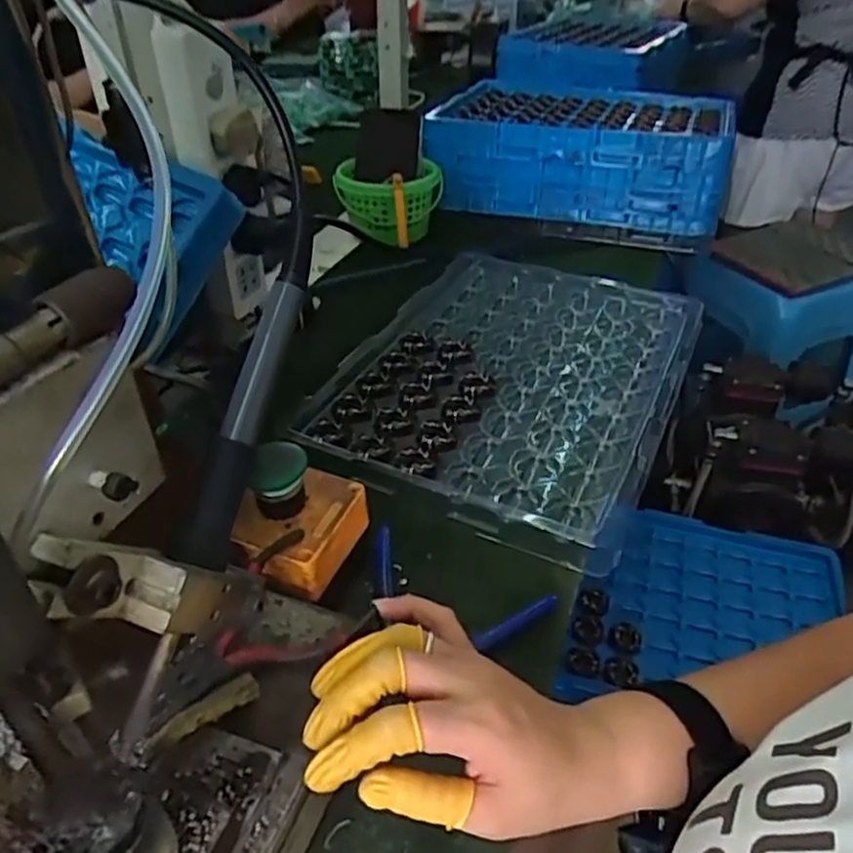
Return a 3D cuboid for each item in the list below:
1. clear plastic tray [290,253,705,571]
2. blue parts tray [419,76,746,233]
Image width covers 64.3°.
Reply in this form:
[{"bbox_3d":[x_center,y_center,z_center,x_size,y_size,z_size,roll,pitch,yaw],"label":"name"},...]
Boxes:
[{"bbox_3d":[0.082,-0.054,0.609,0.265,0.025,0.365,22,44,21],"label":"clear plastic tray"},{"bbox_3d":[0.200,-0.368,0.910,0.367,0.114,0.251,14,42,13],"label":"blue parts tray"}]

